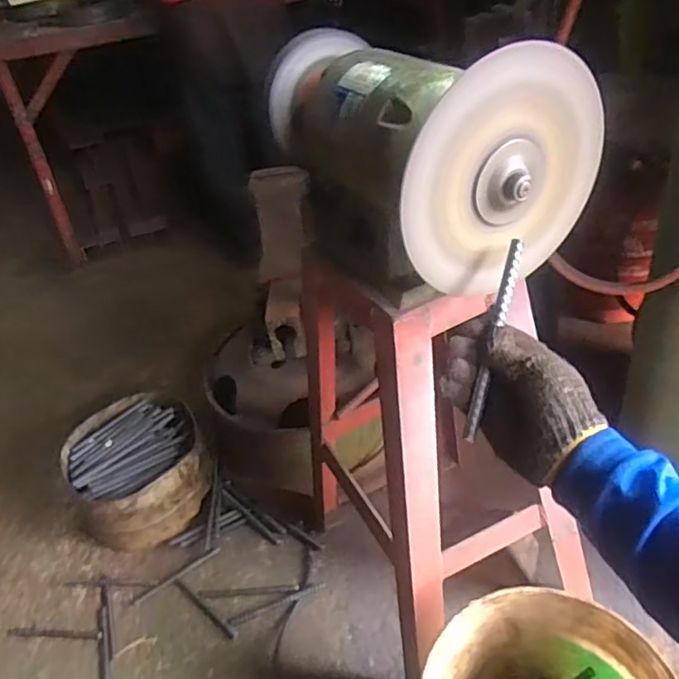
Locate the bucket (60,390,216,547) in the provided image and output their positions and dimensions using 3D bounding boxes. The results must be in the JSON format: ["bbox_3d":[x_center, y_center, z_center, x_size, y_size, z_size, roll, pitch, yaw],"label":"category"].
[{"bbox_3d":[-0.444,0.290,1.337,0.288,0.165,0.309,-6,38,5],"label":"bucket"}]

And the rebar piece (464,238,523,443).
[{"bbox_3d":[0.140,-0.001,0.548,0.011,0.009,0.188,13,85,19],"label":"rebar piece"}]

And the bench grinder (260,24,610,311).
[{"bbox_3d":[0.084,-0.211,0.694,0.219,0.249,0.384,-21,39,-15],"label":"bench grinder"}]

